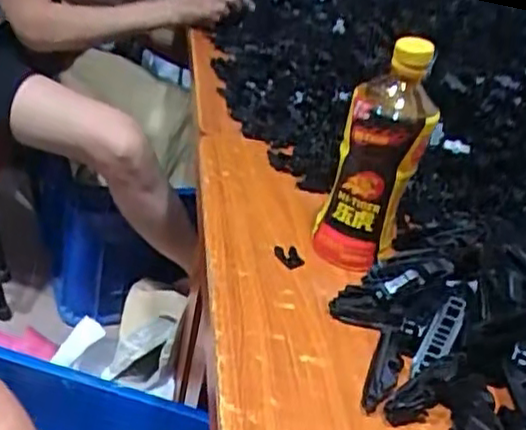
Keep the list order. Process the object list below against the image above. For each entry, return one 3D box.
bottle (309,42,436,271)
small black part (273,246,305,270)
[{"bbox_3d":[0.095,-0.046,0.562,0.068,0.189,0.055,16,31,4],"label":"bottle"},{"bbox_3d":[0.024,0.036,0.589,0.024,0.013,0.020,-1,34,-22],"label":"small black part"}]

